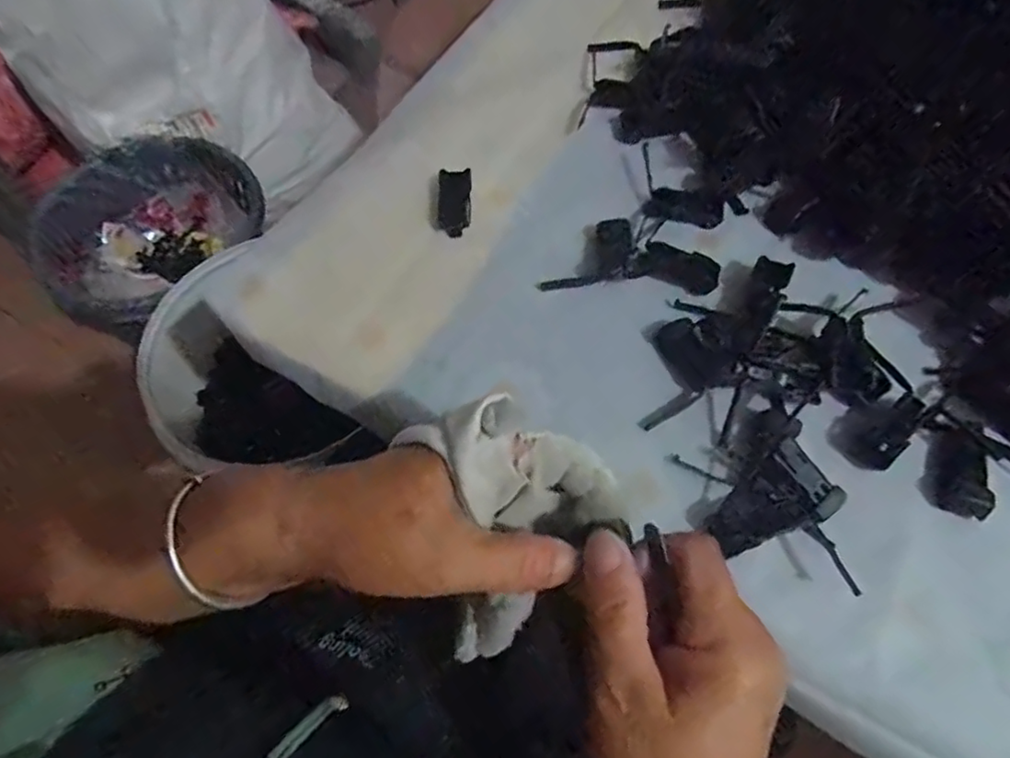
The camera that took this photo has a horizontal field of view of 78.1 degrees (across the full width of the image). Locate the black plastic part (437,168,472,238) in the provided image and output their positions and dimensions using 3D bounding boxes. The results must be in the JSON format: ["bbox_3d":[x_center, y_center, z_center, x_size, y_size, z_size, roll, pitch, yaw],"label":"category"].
[{"bbox_3d":[-0.033,-0.115,0.407,0.021,0.004,0.047,-1,75,-1],"label":"black plastic part"}]

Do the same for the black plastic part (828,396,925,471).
[{"bbox_3d":[0.199,0.026,0.329,0.046,0.012,0.032,-32,67,-16],"label":"black plastic part"}]

